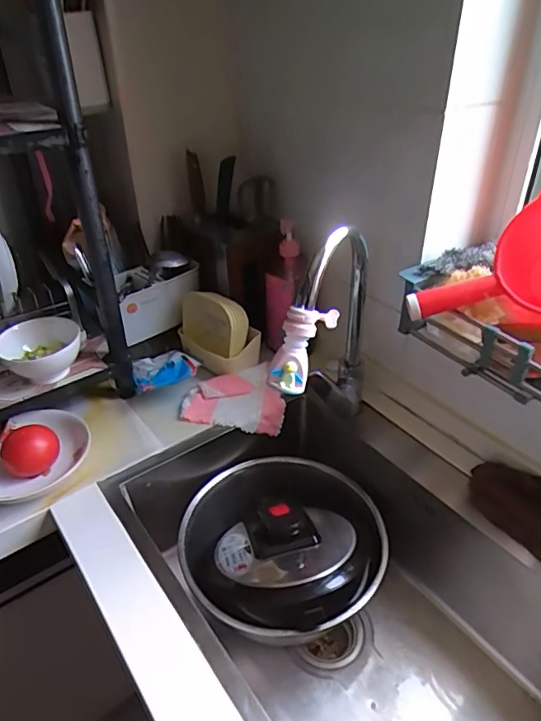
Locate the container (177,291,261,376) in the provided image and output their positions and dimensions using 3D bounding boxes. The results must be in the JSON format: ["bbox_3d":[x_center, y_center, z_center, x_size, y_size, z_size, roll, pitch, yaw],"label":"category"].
[{"bbox_3d":[-0.105,-0.061,0.965,0.147,0.126,0.090,27,46,36],"label":"container"}]

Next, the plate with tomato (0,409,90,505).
[{"bbox_3d":[-0.365,0.136,0.772,0.178,0.057,0.141,-26,41,-27],"label":"plate with tomato"}]

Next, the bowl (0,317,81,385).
[{"bbox_3d":[-0.365,-0.014,0.835,0.121,0.064,0.101,-21,39,-21],"label":"bowl"}]

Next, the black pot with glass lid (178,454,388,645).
[{"bbox_3d":[0.023,0.276,0.812,0.292,0.118,0.318,-3,36,2],"label":"black pot with glass lid"}]

